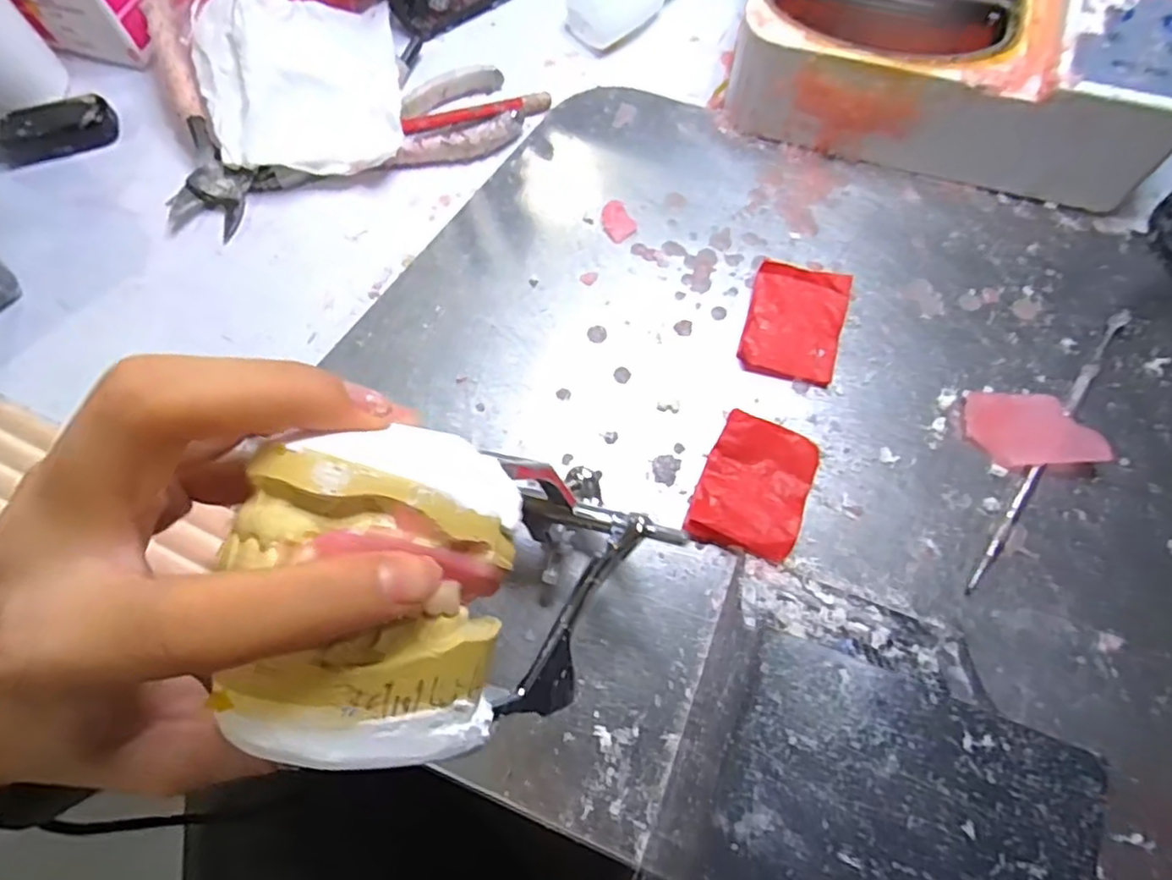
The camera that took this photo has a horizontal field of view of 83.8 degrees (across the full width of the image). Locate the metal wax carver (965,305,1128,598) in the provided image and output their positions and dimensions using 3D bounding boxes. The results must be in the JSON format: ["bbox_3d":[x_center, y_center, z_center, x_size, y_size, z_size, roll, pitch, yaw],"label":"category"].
[{"bbox_3d":[0.191,0.000,0.267,0.007,0.004,0.151,36,74,14],"label":"metal wax carver"}]

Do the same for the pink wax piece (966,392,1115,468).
[{"bbox_3d":[0.180,-0.005,0.264,0.048,0.012,0.032,3,69,3],"label":"pink wax piece"}]

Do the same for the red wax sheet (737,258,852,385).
[{"bbox_3d":[0.091,-0.051,0.286,0.041,0.007,0.054,14,70,7],"label":"red wax sheet"}]

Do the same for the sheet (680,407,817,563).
[{"bbox_3d":[0.067,0.018,0.258,0.040,0.010,0.052,20,71,9],"label":"sheet"}]

